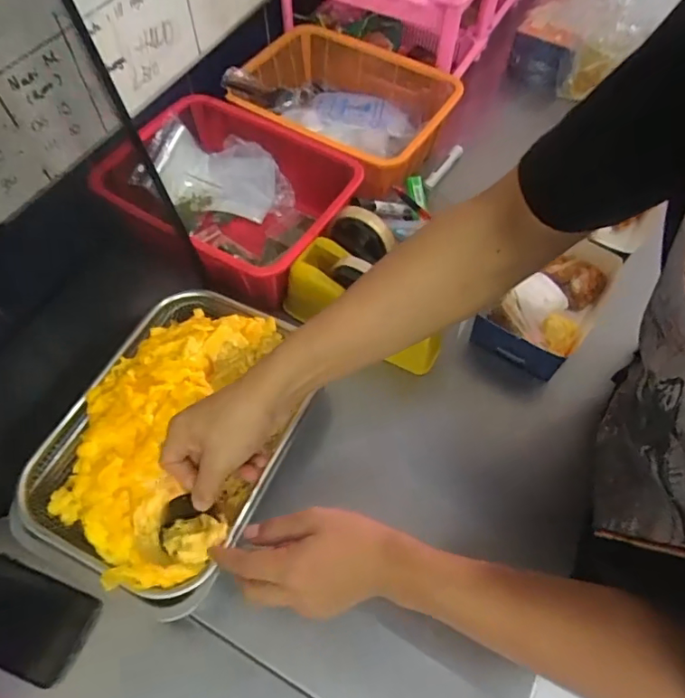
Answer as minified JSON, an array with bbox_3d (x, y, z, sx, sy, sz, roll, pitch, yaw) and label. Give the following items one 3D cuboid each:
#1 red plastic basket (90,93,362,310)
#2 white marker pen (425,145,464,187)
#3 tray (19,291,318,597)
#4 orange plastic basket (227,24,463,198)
[{"bbox_3d":[-0.142,-0.192,0.713,0.295,0.115,0.222,29,64,15],"label":"red plastic basket"},{"bbox_3d":[0.153,-0.276,0.808,0.013,0.017,0.105,32,65,17],"label":"white marker pen"},{"bbox_3d":[-0.161,0.074,0.532,0.211,0.077,0.295,23,62,12],"label":"tray"},{"bbox_3d":[0.002,-0.349,0.786,0.293,0.082,0.248,24,63,13],"label":"orange plastic basket"}]

